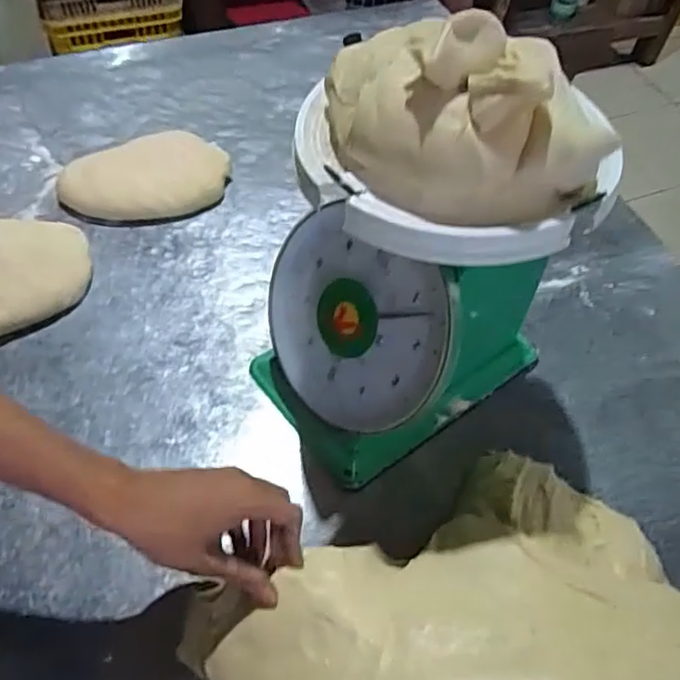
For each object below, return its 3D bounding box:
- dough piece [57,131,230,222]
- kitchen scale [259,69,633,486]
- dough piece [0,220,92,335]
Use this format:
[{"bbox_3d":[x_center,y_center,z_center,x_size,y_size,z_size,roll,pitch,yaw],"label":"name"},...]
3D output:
[{"bbox_3d":[-0.241,-0.199,0.766,0.207,0.039,0.130,-16,58,-15],"label":"dough piece"},{"bbox_3d":[0.055,-0.051,0.541,0.223,0.290,0.204,-32,63,-24],"label":"kitchen scale"},{"bbox_3d":[-0.368,-0.071,0.667,0.190,0.039,0.138,-29,62,-22],"label":"dough piece"}]

